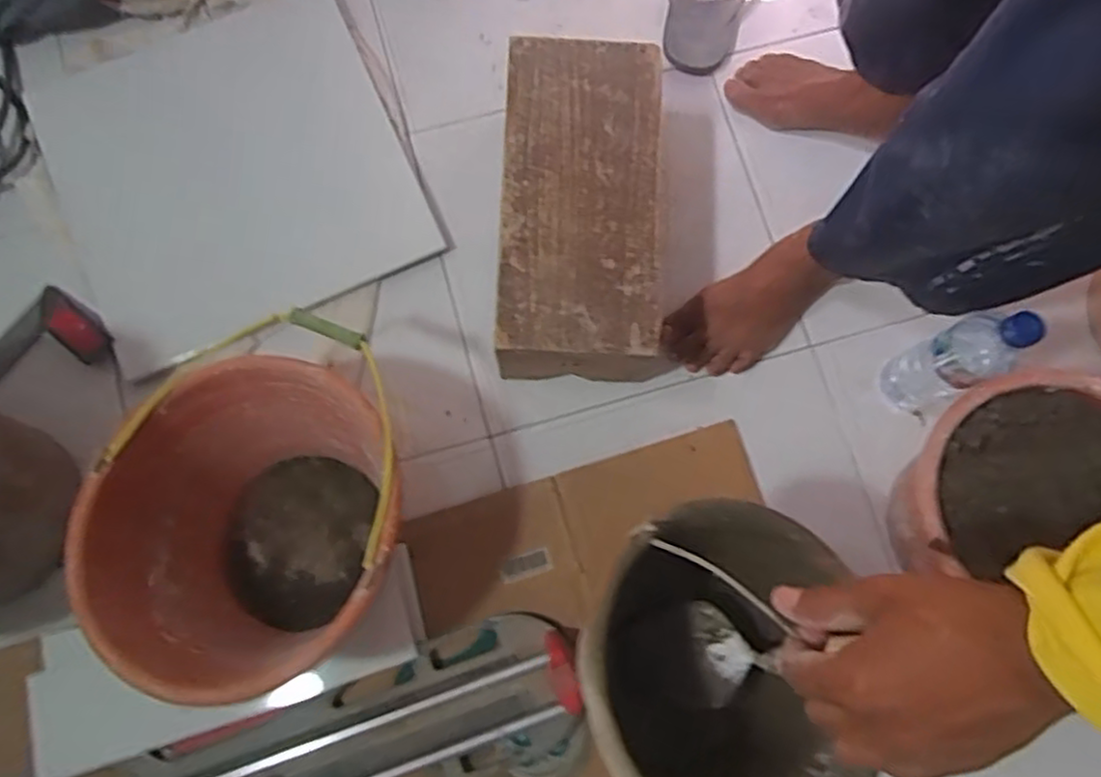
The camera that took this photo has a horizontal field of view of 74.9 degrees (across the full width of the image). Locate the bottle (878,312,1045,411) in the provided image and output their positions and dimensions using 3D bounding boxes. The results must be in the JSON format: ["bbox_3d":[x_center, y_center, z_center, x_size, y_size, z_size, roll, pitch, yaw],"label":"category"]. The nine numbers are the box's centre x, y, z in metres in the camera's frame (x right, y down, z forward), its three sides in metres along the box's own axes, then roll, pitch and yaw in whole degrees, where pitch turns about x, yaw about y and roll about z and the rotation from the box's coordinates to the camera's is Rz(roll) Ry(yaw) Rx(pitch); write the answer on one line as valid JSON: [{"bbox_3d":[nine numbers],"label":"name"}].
[{"bbox_3d":[0.417,-0.031,0.750,0.059,0.226,0.072,-21,79,-5],"label":"bottle"}]

